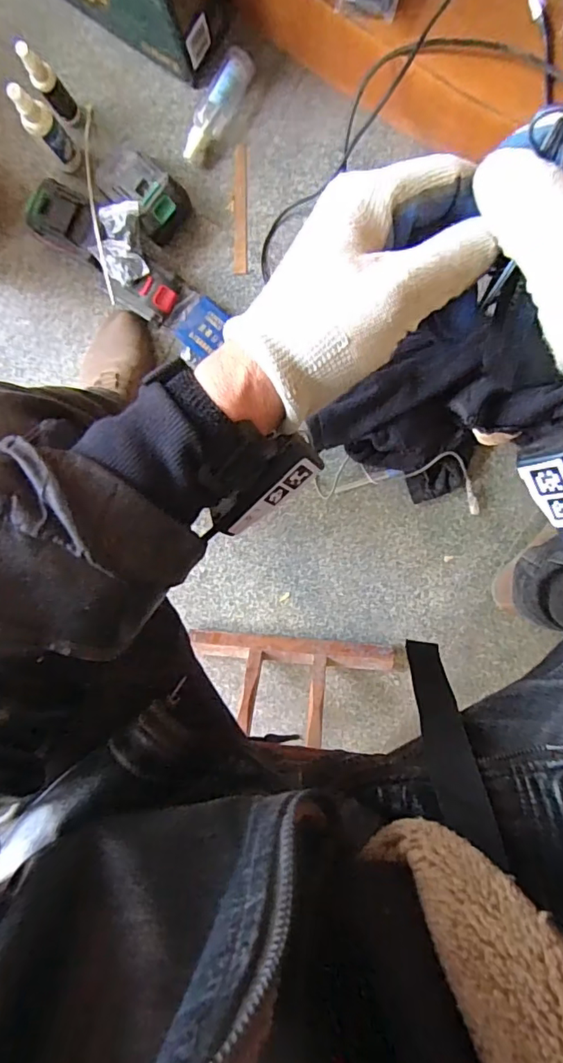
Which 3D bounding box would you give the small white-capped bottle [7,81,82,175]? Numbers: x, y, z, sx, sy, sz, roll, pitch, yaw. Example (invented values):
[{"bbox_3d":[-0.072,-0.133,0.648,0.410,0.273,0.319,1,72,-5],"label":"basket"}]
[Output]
[{"bbox_3d":[-0.289,-0.495,0.639,0.037,0.125,0.036,0,96,4],"label":"small white-capped bottle"}]

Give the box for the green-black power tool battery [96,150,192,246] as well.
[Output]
[{"bbox_3d":[-0.179,-0.441,0.677,0.108,0.063,0.075,44,97,-2],"label":"green-black power tool battery"}]

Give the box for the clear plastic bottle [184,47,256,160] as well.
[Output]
[{"bbox_3d":[-0.085,-0.549,0.673,0.040,0.034,0.141,35,97,-1],"label":"clear plastic bottle"}]

